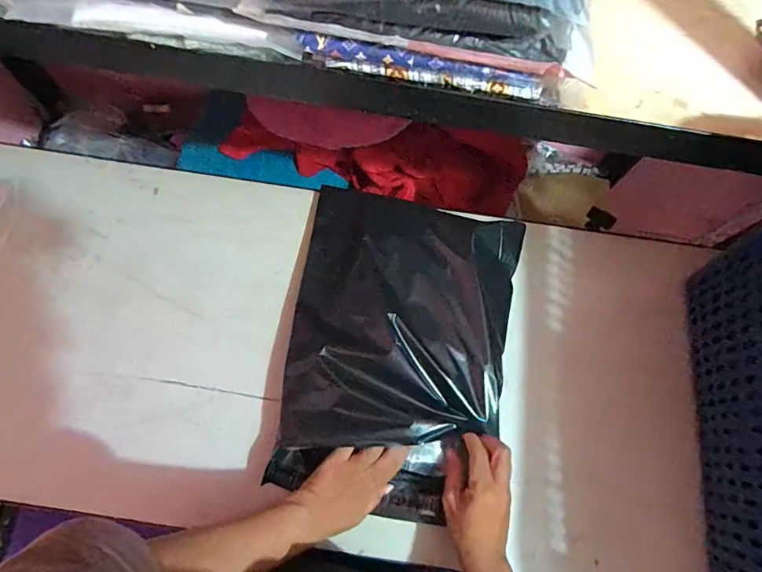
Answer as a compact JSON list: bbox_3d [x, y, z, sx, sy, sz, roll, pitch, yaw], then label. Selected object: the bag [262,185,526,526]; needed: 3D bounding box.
[{"bbox_3d":[0.021,0.073,0.555,0.260,0.065,0.362,11,72,2],"label":"bag"}]

